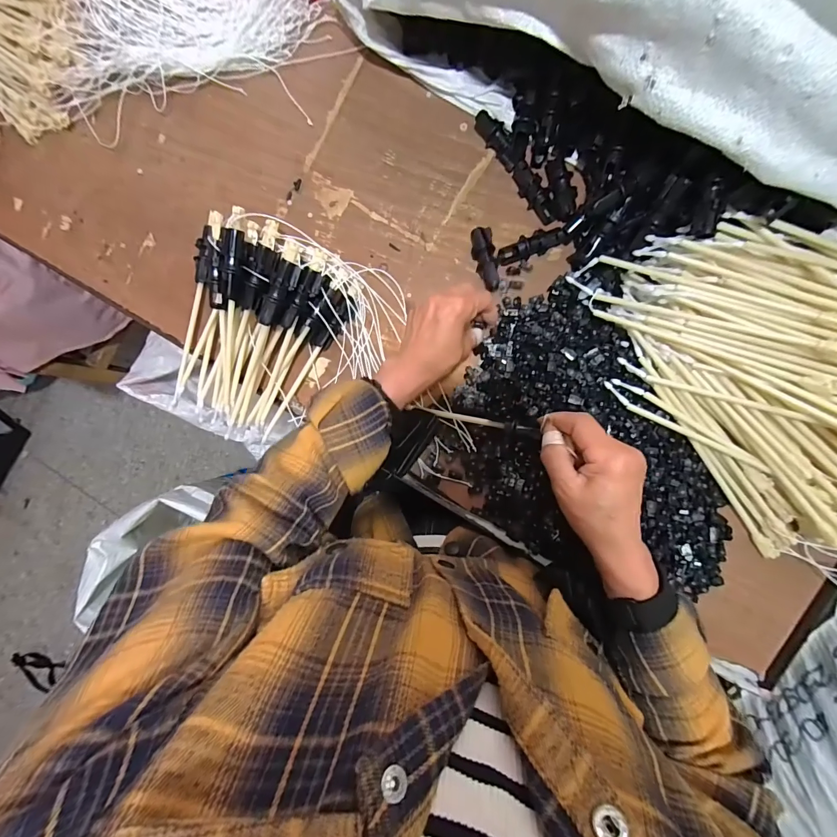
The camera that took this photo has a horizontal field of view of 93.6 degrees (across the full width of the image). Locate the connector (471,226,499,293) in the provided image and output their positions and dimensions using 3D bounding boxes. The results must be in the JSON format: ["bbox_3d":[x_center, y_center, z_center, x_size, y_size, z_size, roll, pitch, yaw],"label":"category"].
[{"bbox_3d":[0.072,-0.173,0.426,0.024,0.018,0.067,-7,88,8],"label":"connector"}]

